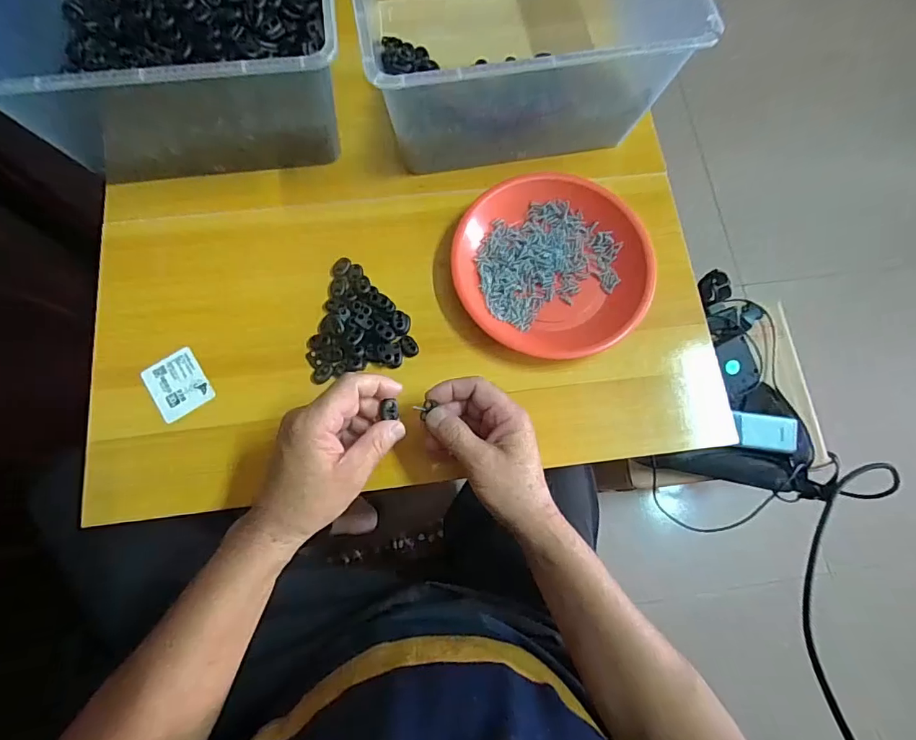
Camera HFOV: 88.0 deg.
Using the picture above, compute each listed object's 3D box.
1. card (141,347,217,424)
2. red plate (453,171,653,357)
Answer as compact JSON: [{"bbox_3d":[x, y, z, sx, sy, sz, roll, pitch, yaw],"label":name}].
[{"bbox_3d":[-0.260,0.013,0.441,0.049,0.006,0.059,-33,79,-12],"label":"card"},{"bbox_3d":[0.093,-0.104,0.466,0.189,0.026,0.179,1,74,-2],"label":"red plate"}]

